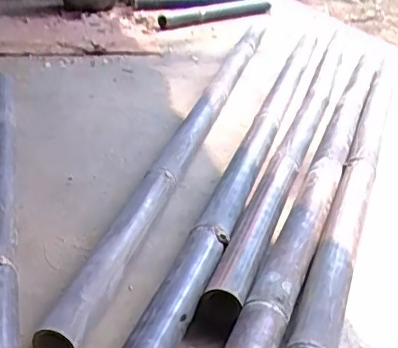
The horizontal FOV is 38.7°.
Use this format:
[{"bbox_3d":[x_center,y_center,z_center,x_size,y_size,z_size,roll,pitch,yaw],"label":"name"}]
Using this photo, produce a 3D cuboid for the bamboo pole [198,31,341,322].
[{"bbox_3d":[0.238,-0.095,1.332,0.075,0.079,1.323,12,29,15],"label":"bamboo pole"}]

